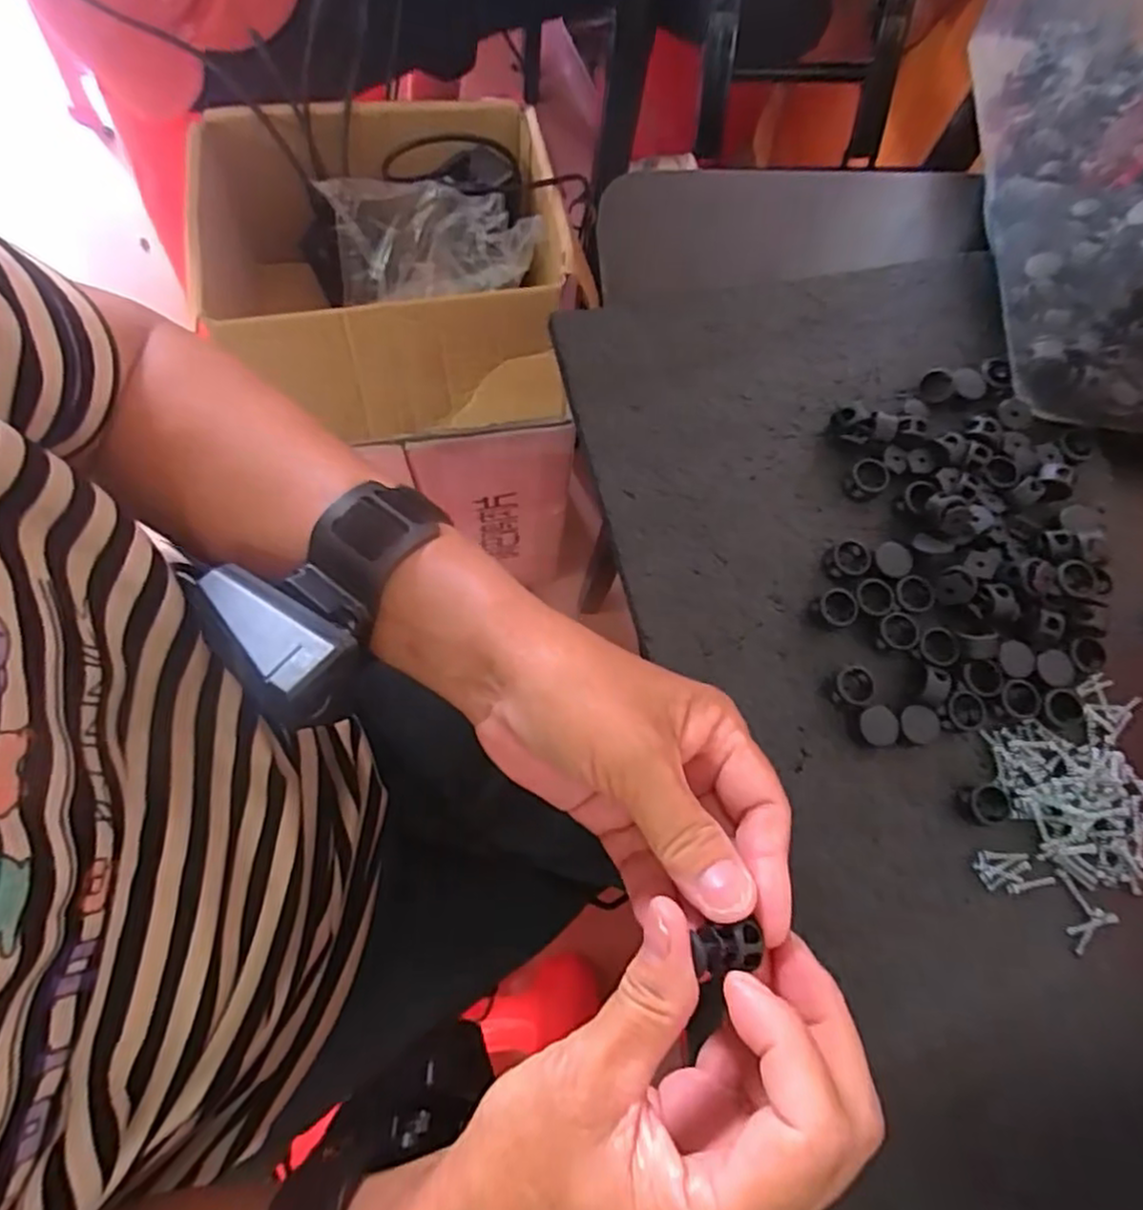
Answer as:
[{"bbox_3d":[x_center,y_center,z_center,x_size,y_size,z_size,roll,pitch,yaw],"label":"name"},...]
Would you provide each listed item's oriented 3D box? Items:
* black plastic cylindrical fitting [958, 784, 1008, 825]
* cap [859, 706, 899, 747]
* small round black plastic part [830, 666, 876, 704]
[{"bbox_3d":[0.169,0.082,0.286,0.017,0.007,0.016,1,73,-4],"label":"black plastic cylindrical fitting"},{"bbox_3d":[0.126,0.050,0.290,0.016,0.010,0.016,1,73,-4],"label":"cap"},{"bbox_3d":[0.118,0.034,0.295,0.014,0.009,0.016,23,73,3],"label":"small round black plastic part"}]

